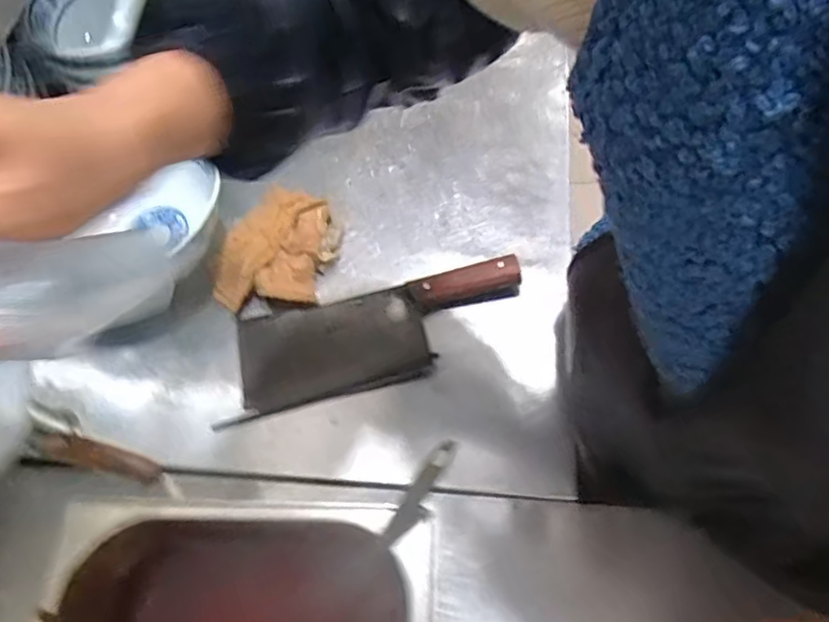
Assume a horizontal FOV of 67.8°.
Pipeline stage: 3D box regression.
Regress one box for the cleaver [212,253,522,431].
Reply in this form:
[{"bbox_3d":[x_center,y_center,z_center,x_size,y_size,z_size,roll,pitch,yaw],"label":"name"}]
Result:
[{"bbox_3d":[-0.036,0.019,0.593,0.285,0.032,0.100,-15,61,-1],"label":"cleaver"}]

